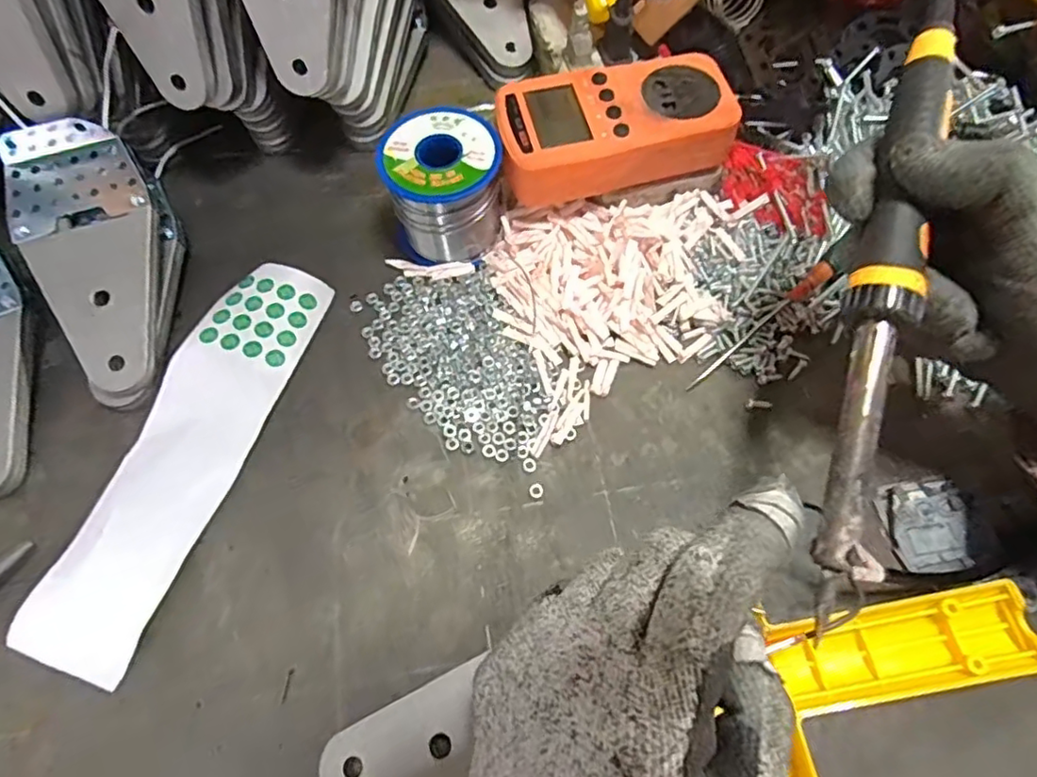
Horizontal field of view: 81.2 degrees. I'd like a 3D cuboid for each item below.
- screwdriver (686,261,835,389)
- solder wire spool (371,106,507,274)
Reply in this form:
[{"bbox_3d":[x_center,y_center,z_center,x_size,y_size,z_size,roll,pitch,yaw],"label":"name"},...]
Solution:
[{"bbox_3d":[0.137,-0.036,0.337,0.115,0.007,0.009,-37,69,-16],"label":"screwdriver"},{"bbox_3d":[-0.041,-0.113,0.347,0.063,0.060,0.062,0,64,1],"label":"solder wire spool"}]

